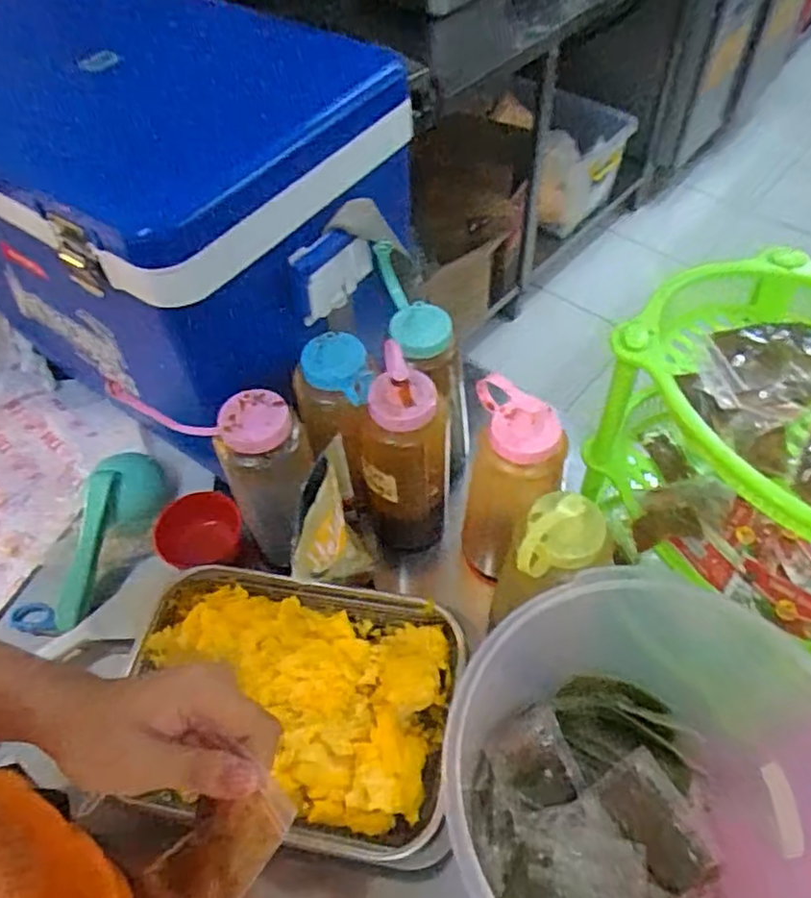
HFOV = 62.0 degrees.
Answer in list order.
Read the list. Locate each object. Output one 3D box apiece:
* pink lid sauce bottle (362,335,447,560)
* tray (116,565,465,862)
[{"bbox_3d":[-0.003,0.017,0.680,0.083,0.253,0.084,-10,54,-3],"label":"pink lid sauce bottle"},{"bbox_3d":[-0.100,0.221,0.594,0.274,0.050,0.192,7,55,9],"label":"tray"}]

